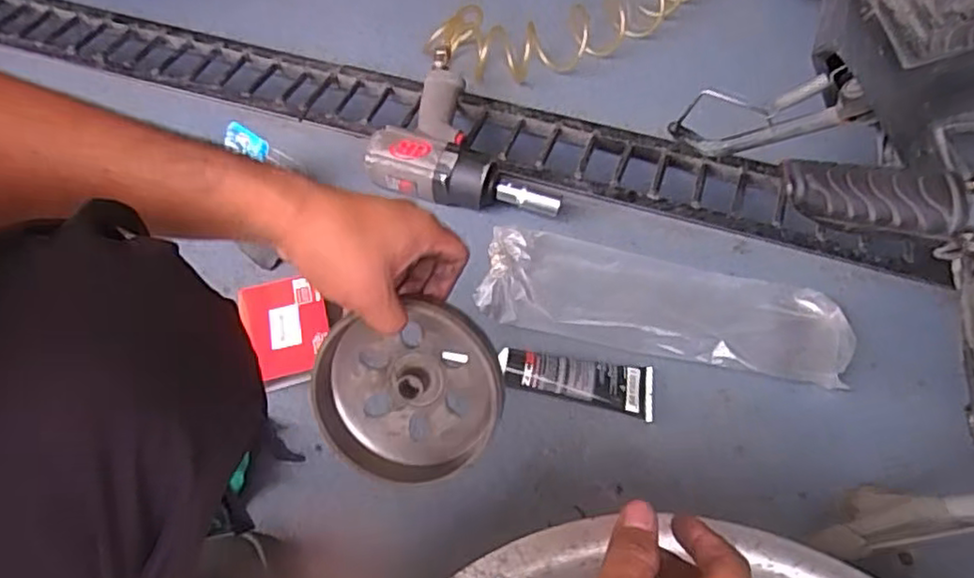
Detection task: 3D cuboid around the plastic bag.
[{"bbox_3d":[0.190,0.014,0.713,0.383,0.064,0.137,12,56,7],"label":"plastic bag"}]

